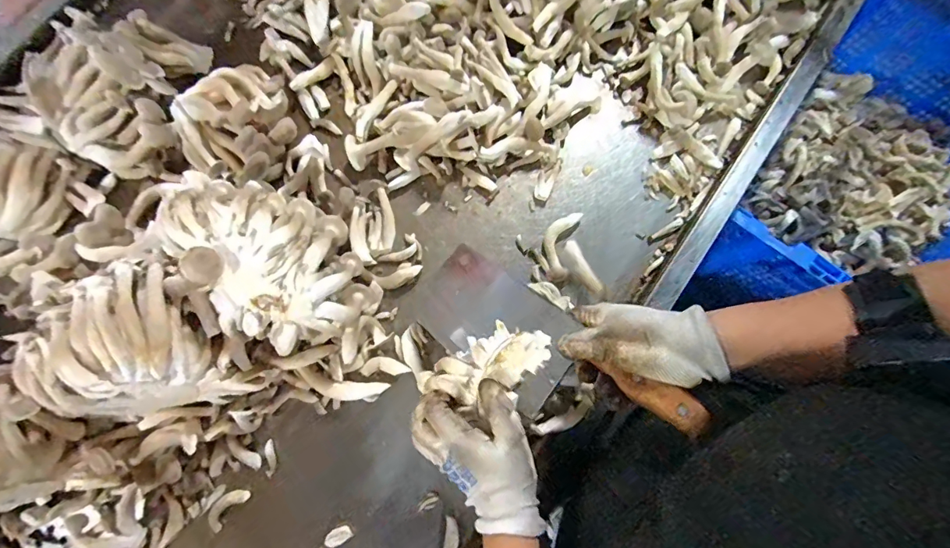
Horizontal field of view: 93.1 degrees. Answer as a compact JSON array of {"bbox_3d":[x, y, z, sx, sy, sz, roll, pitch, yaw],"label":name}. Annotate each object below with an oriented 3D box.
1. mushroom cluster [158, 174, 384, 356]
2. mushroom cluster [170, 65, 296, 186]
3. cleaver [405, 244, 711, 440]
[{"bbox_3d":[-0.206,-0.023,0.470,0.132,0.156,0.198,-28,80,-7],"label":"mushroom cluster"},{"bbox_3d":[-0.281,-0.180,0.539,0.133,0.080,0.144,0,78,-1],"label":"mushroom cluster"},{"bbox_3d":[0.056,0.068,0.434,0.305,0.028,0.104,29,77,35],"label":"cleaver"}]

